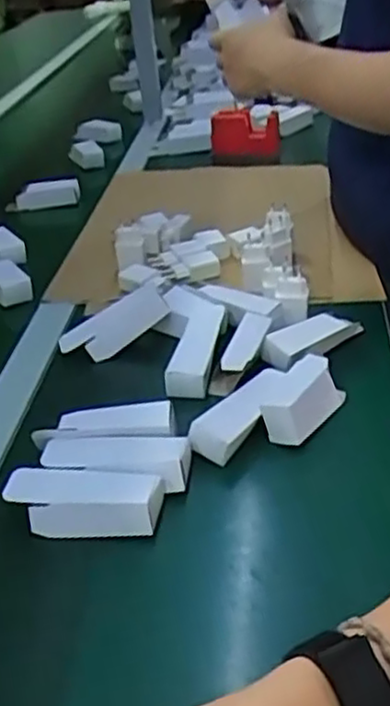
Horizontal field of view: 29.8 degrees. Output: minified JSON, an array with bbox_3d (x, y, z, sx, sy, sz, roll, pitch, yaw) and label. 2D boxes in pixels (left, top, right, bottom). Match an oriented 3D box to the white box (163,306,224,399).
[{"bbox_3d":[0.003,-0.003,0.837,0.047,0.035,0.142,3,34,12],"label":"white box"}]

